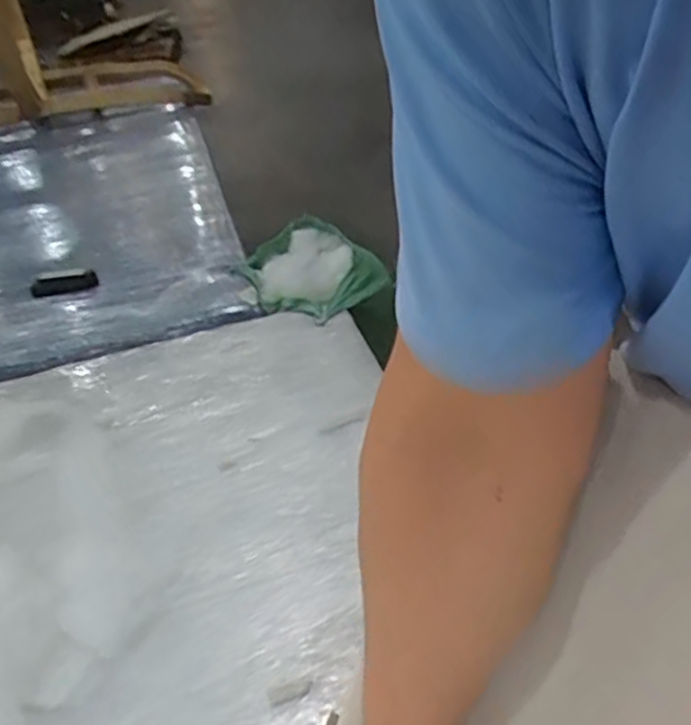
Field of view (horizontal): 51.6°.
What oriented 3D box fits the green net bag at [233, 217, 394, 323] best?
[{"bbox_3d":[-0.070,-0.157,1.176,0.217,0.054,0.246,-32,41,-31],"label":"green net bag"}]

